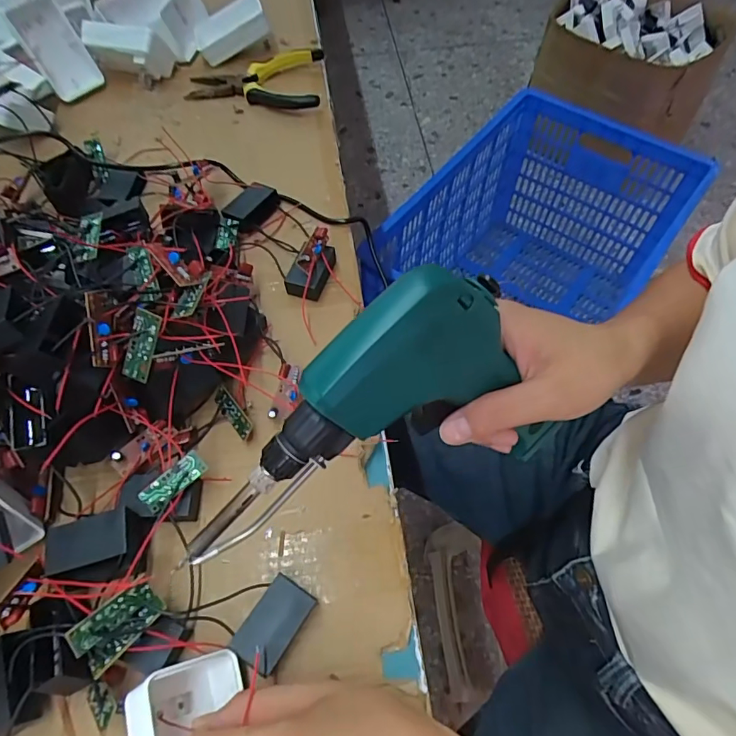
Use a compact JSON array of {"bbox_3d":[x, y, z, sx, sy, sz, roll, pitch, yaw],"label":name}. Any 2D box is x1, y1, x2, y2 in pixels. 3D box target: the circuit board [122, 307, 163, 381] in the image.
[{"bbox_3d":[-0.138,-0.014,0.298,0.017,0.004,0.045,24,108,1],"label":"circuit board"}]

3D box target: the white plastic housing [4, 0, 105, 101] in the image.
[{"bbox_3d":[-0.340,-0.349,0.536,0.053,0.088,0.015,-37,41,-13],"label":"white plastic housing"}]

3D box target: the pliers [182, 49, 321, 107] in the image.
[{"bbox_3d":[-0.128,-0.325,0.554,0.149,0.021,0.092,0,61,2],"label":"pliers"}]

